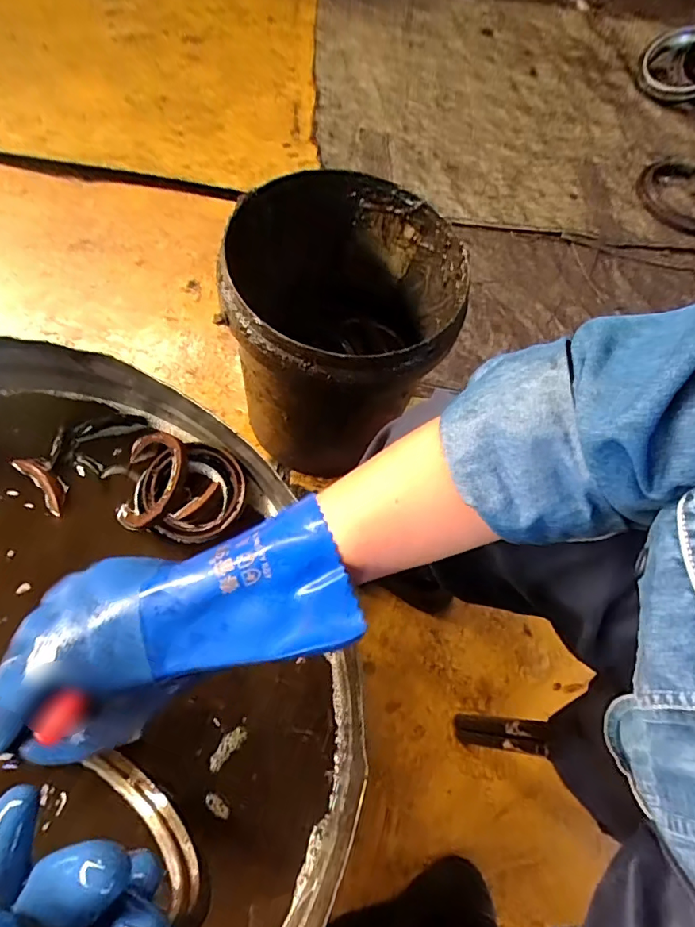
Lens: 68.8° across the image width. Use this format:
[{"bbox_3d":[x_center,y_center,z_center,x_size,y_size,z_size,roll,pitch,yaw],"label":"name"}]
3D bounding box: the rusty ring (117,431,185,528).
[{"bbox_3d":[-0.177,0.011,0.457,0.082,0.016,0.083,-47,56,6],"label":"rusty ring"}]

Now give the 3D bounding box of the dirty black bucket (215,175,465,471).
[{"bbox_3d":[-0.009,-0.168,0.694,0.266,0.283,0.275,3,66,-7],"label":"dirty black bucket"}]

